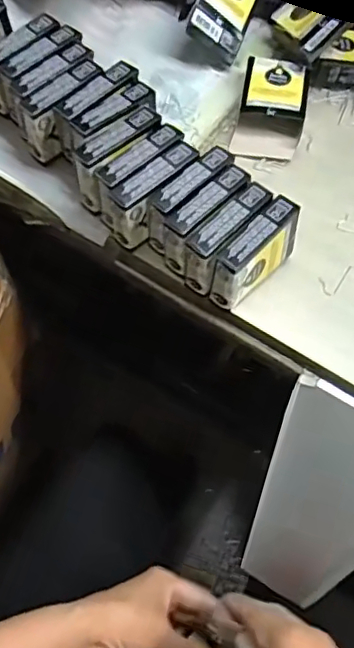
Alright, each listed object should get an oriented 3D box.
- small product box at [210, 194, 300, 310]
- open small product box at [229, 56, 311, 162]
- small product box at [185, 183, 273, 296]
[{"bbox_3d":[0.055,-0.046,0.410,0.022,0.058,0.074,41,70,17],"label":"small product box"},{"bbox_3d":[0.081,-0.184,0.498,0.054,0.022,0.095,12,65,5],"label":"open small product box"},{"bbox_3d":[0.037,-0.056,0.416,0.023,0.057,0.076,39,70,16],"label":"small product box"}]

